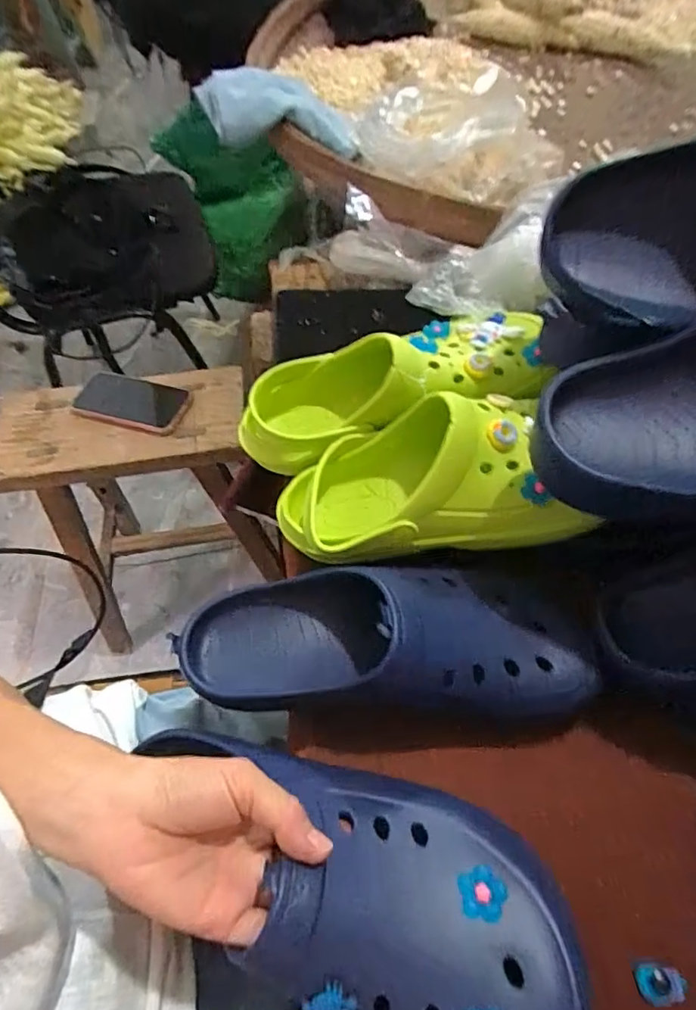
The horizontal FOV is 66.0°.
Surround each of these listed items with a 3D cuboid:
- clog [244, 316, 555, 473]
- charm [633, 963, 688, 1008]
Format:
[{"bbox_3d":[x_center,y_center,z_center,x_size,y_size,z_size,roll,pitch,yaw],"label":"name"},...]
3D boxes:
[{"bbox_3d":[0.029,-0.105,0.465,0.262,0.079,0.115,-12,55,18],"label":"clog"},{"bbox_3d":[0.180,0.274,0.307,0.026,0.010,0.019,-5,57,0],"label":"charm"}]

